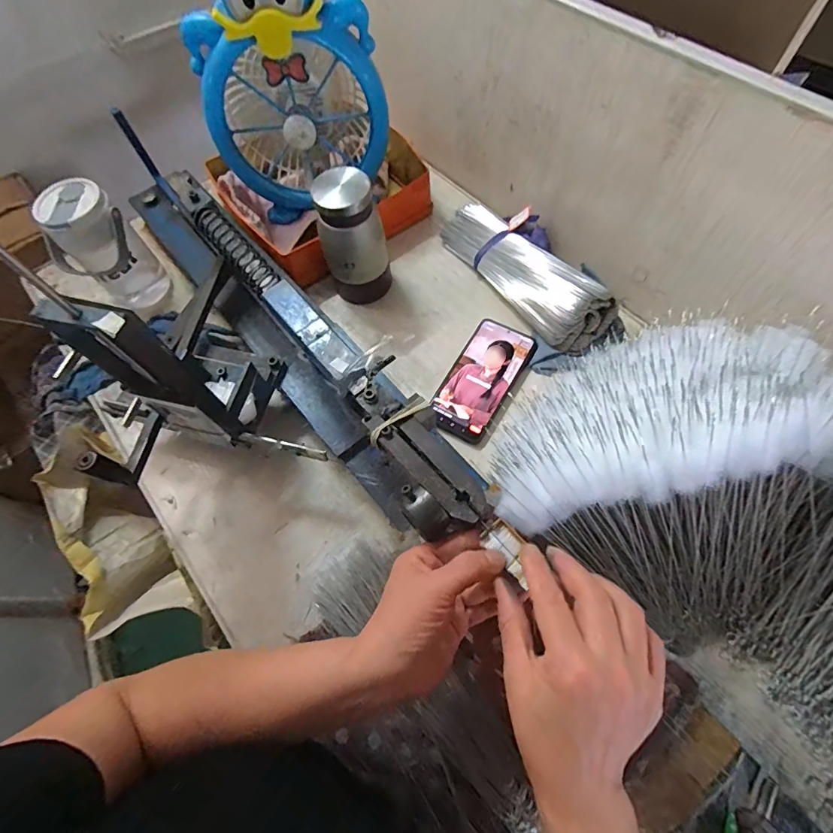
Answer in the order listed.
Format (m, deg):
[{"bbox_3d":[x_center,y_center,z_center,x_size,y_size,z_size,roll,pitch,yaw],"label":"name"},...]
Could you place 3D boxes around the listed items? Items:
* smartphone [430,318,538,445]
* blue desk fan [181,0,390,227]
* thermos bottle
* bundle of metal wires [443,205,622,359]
[{"bbox_3d":[0.081,-0.047,0.547,0.075,0.015,0.160,29,70,15],"label":"smartphone"},{"bbox_3d":[-0.157,-0.427,0.569,0.212,0.275,0.140,-11,66,-2],"label":"blue desk fan"},{"bbox_3d":[-0.078,-0.217,0.552,0.077,0.158,0.066,-13,66,-3],"label":"thermos bottle"},{"bbox_3d":[0.141,-0.195,0.586,0.093,0.063,0.267,-34,69,-12],"label":"bundle of metal wires"}]

